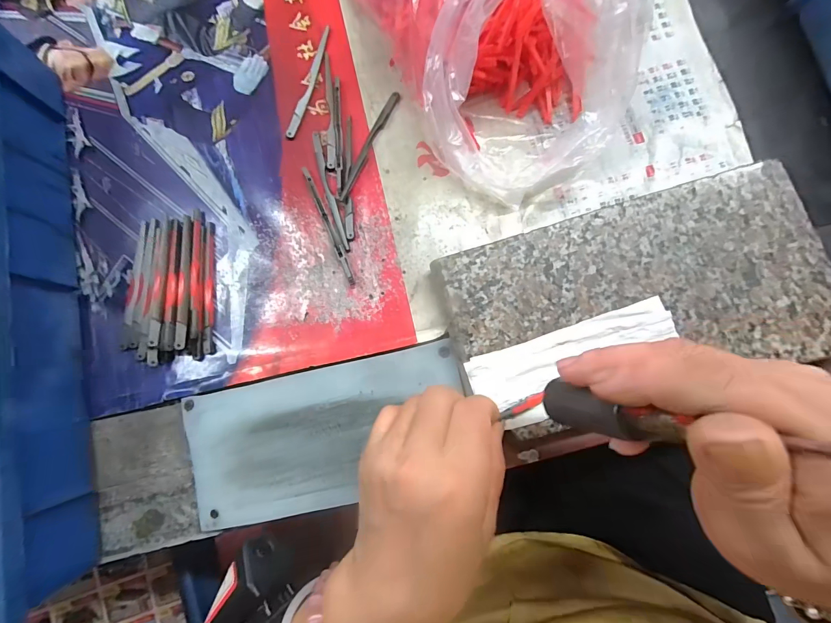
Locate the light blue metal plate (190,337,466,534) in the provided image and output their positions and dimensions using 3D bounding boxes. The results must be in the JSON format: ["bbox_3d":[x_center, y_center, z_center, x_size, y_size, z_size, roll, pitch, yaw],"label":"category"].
[{"bbox_3d":[-0.061,0.087,0.258,0.195,0.009,0.093,-13,81,1],"label":"light blue metal plate"}]

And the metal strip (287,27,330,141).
[{"bbox_3d":[-0.088,-0.190,0.305,0.008,0.004,0.100,17,83,6],"label":"metal strip"}]

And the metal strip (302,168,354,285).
[{"bbox_3d":[-0.067,-0.067,0.285,0.006,0.005,0.103,-24,81,-1],"label":"metal strip"}]

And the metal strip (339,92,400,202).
[{"bbox_3d":[-0.038,-0.133,0.293,0.009,0.005,0.101,26,84,7],"label":"metal strip"}]

